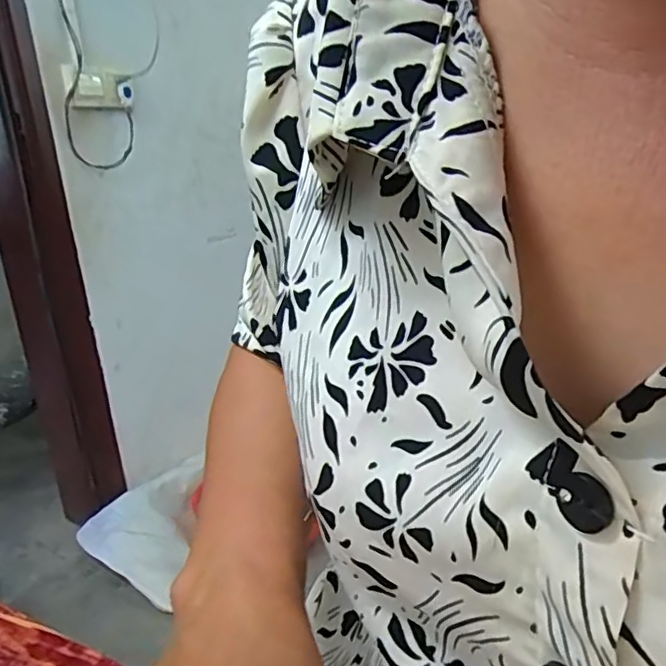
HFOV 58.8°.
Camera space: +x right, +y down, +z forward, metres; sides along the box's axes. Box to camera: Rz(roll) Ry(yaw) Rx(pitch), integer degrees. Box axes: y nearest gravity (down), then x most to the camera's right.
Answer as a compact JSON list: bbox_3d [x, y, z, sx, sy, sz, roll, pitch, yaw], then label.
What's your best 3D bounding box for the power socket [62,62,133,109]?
[{"bbox_3d":[-0.541,-0.572,1.380,0.036,0.082,0.168,0,17,26],"label":"power socket"}]

